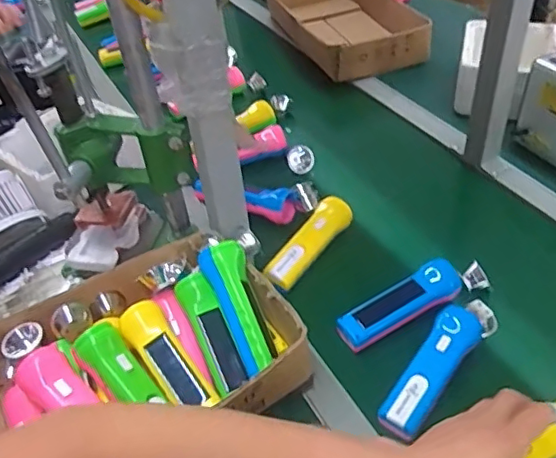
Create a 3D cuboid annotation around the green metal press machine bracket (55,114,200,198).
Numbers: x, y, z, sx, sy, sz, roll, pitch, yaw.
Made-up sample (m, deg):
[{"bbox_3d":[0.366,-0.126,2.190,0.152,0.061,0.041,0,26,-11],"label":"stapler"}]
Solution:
[{"bbox_3d":[-0.175,-0.091,0.682,0.152,0.089,0.053,-2,43,5],"label":"green metal press machine bracket"}]

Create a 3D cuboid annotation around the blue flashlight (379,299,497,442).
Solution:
[{"bbox_3d":[0.176,0.142,0.616,0.048,0.043,0.200,29,53,31],"label":"blue flashlight"}]

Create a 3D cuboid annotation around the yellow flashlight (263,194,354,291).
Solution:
[{"bbox_3d":[0.042,0.016,0.758,0.040,0.031,0.164,26,52,29],"label":"yellow flashlight"}]

